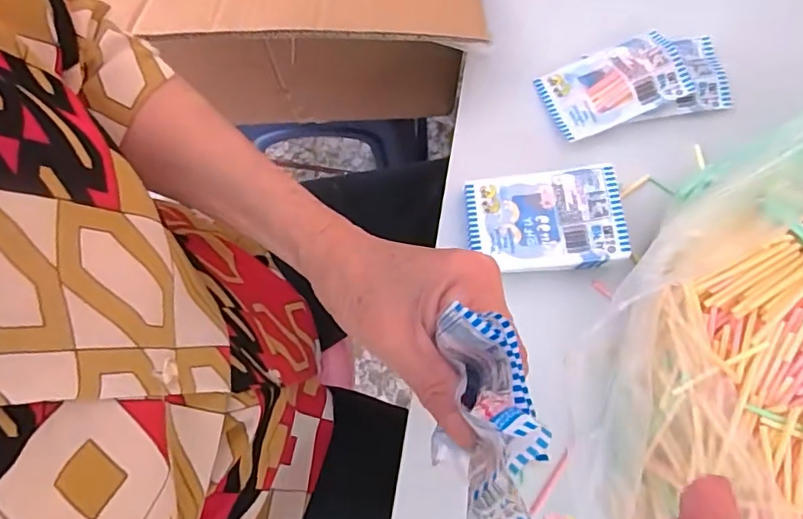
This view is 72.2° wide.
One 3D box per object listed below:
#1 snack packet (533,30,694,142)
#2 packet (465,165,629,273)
[{"bbox_3d":[0.164,-0.136,0.428,0.101,0.022,0.061,-20,74,-4],"label":"snack packet"},{"bbox_3d":[0.100,-0.026,0.392,0.102,0.029,0.070,-4,74,1],"label":"packet"}]

